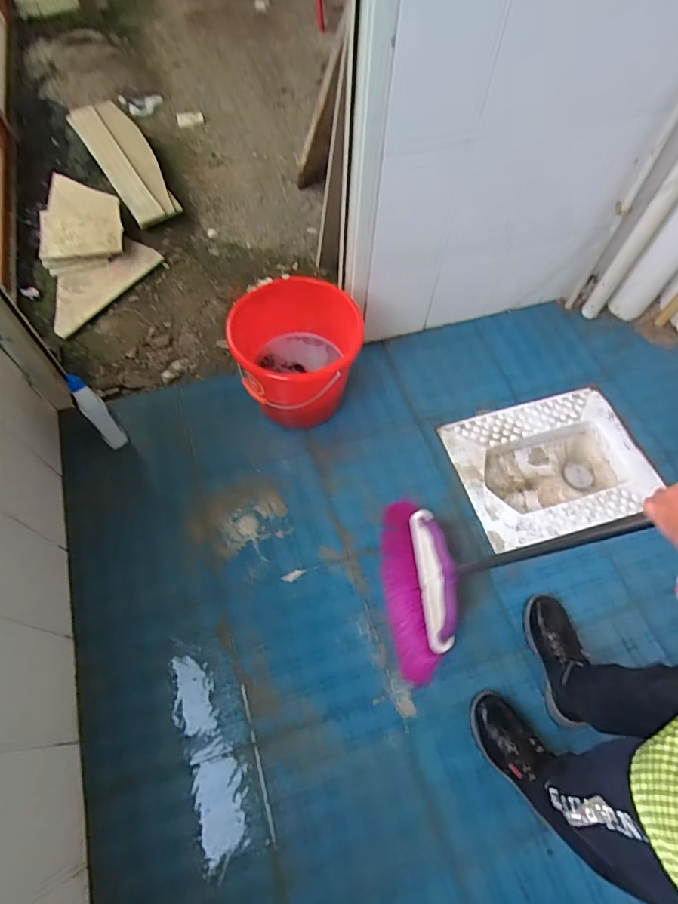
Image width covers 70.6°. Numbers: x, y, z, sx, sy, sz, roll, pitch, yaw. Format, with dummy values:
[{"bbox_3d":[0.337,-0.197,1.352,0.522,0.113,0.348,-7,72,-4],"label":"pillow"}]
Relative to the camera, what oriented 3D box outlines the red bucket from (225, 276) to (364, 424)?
[{"bbox_3d":[-0.094,-0.215,1.136,0.271,0.264,0.238,-15,62,-10],"label":"red bucket"}]

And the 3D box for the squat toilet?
[{"bbox_3d":[0.550,0.066,1.300,0.495,0.173,0.379,-14,62,-9],"label":"squat toilet"}]

